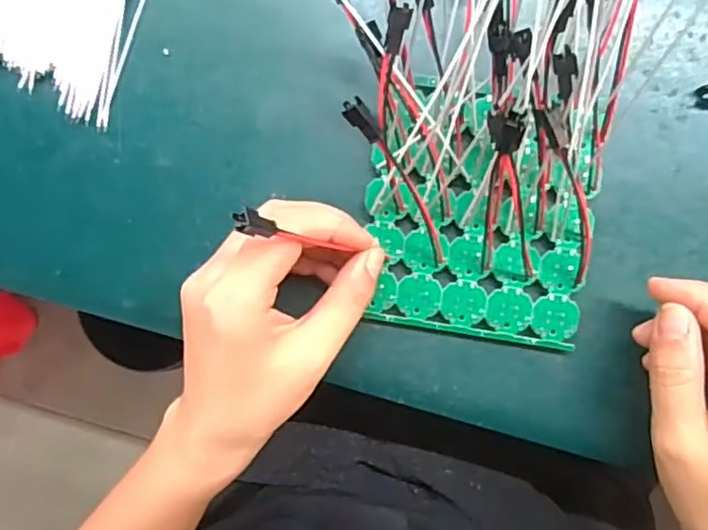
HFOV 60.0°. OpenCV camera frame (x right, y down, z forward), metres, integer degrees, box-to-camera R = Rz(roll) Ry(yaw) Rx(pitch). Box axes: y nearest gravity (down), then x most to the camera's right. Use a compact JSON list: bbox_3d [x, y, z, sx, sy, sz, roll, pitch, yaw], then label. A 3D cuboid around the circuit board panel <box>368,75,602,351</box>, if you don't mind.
[{"bbox_3d":[0.060,-0.025,0.292,0.104,0.009,0.115,9,94,5],"label":"circuit board panel"}]

